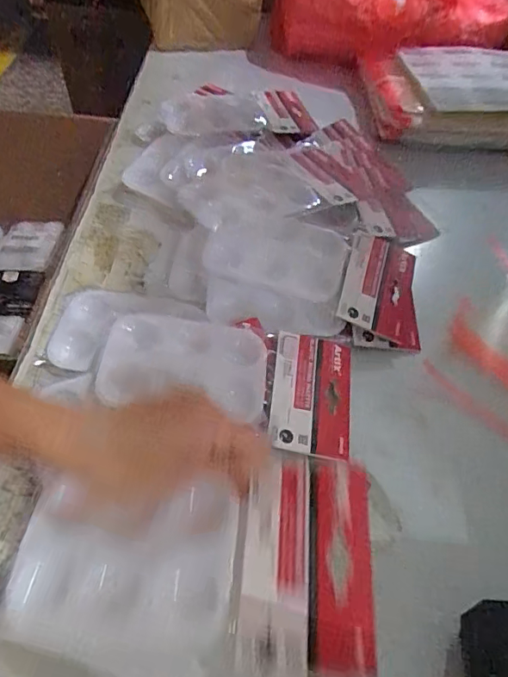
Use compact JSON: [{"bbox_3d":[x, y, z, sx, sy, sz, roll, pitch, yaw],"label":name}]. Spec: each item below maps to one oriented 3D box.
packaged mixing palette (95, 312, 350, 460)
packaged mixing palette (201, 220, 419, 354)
[{"bbox_3d":[-0.017,0.027,0.381,0.192,0.021,0.094,14,49,-6],"label":"packaged mixing palette"},{"bbox_3d":[0.055,-0.053,0.454,0.196,0.026,0.113,8,75,-5],"label":"packaged mixing palette"}]

